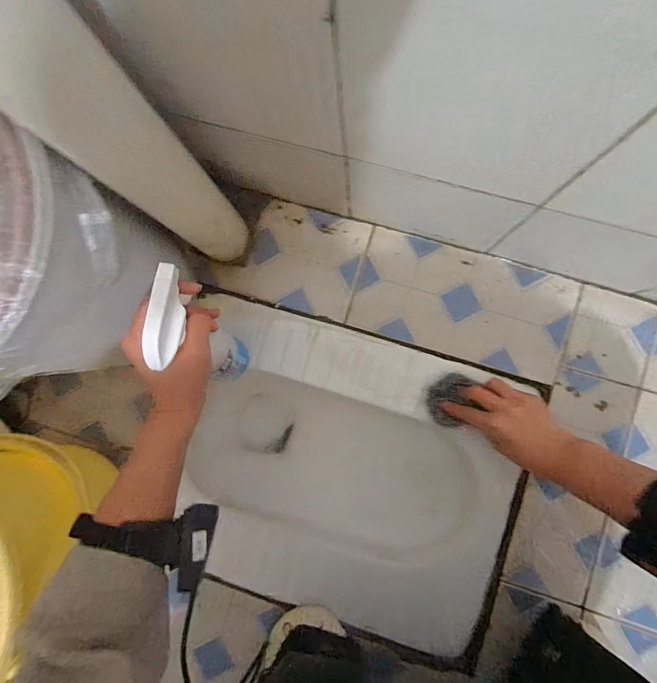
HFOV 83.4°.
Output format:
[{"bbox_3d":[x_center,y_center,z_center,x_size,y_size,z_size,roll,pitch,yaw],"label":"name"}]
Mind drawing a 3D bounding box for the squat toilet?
[{"bbox_3d":[0.015,0.182,0.581,0.500,0.160,0.383,18,88,5],"label":"squat toilet"}]

